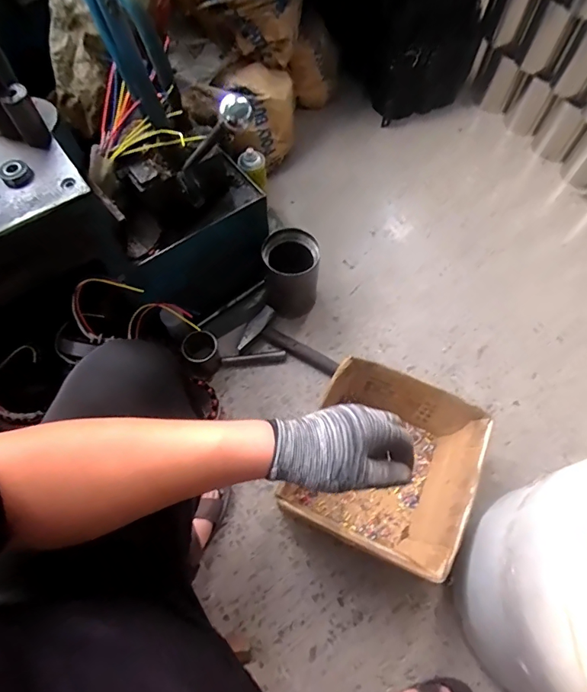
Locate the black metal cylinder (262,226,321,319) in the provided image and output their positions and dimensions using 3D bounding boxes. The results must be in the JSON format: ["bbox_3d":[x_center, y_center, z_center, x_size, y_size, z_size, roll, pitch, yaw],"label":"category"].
[{"bbox_3d":[-0.007,-0.151,0.980,0.122,0.170,0.128,0,65,1],"label":"black metal cylinder"}]

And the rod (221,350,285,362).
[{"bbox_3d":[-0.087,0.023,0.974,0.137,0.012,0.013,-6,65,-2],"label":"rod"}]

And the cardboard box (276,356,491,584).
[{"bbox_3d":[0.165,0.216,0.815,0.285,0.146,0.299,23,67,11],"label":"cardboard box"}]

